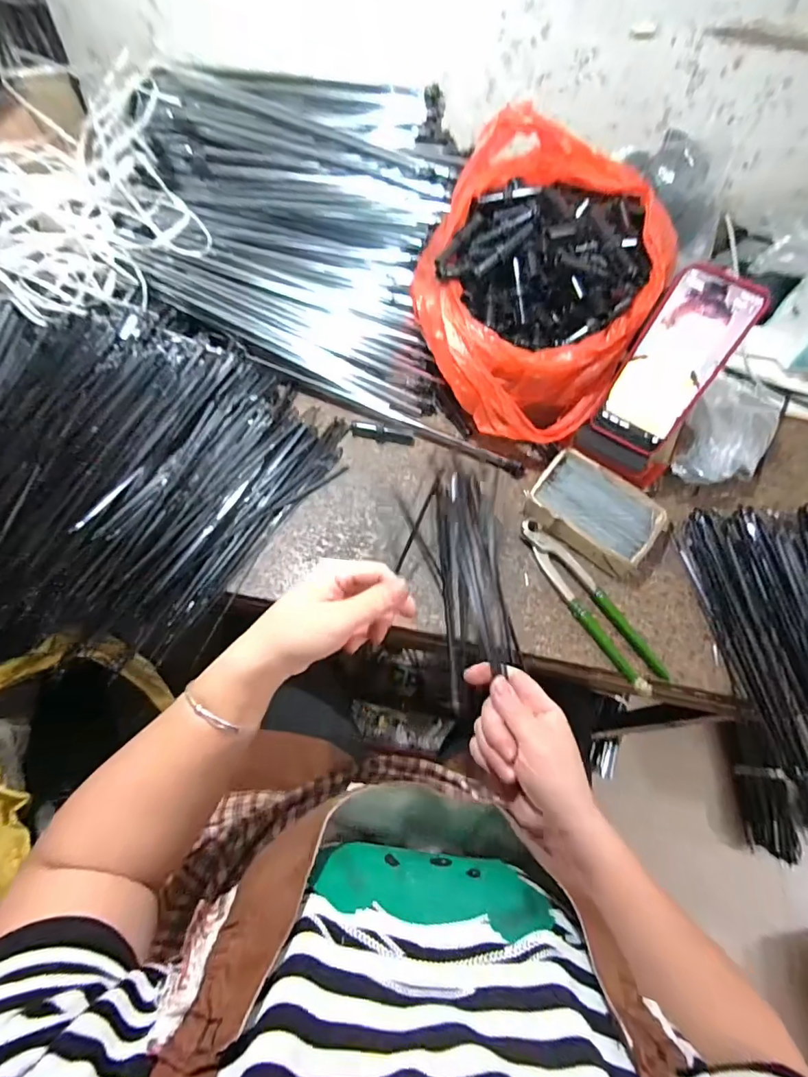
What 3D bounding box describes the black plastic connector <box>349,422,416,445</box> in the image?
[{"bbox_3d":[-0.025,-0.123,0.558,0.074,0.012,0.021,10,66,1],"label":"black plastic connector"}]

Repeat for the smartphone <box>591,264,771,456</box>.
[{"bbox_3d":[0.257,-0.165,0.458,0.079,0.162,0.010,30,37,10],"label":"smartphone"}]

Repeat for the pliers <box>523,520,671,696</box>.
[{"bbox_3d":[0.187,0.063,0.484,0.037,0.014,0.195,-29,71,-15],"label":"pliers"}]

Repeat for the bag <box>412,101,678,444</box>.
[{"bbox_3d":[0.131,-0.268,0.507,0.252,0.145,0.247,33,68,11],"label":"bag"}]

